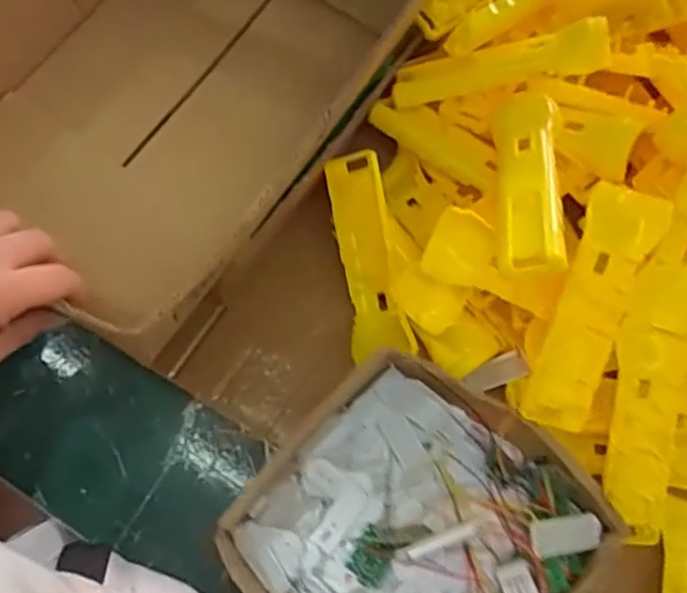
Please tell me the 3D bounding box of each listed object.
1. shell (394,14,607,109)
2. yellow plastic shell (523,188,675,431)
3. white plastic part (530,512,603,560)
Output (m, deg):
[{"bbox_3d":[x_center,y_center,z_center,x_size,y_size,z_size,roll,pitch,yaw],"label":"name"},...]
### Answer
[{"bbox_3d":[0.118,-0.176,0.532,0.161,0.020,0.032,-7,68,21],"label":"shell"},{"bbox_3d":[0.164,0.010,0.460,0.048,0.013,0.163,20,98,5],"label":"yellow plastic shell"},{"bbox_3d":[0.145,0.154,0.448,0.051,0.007,0.023,-6,70,-18],"label":"white plastic part"}]

